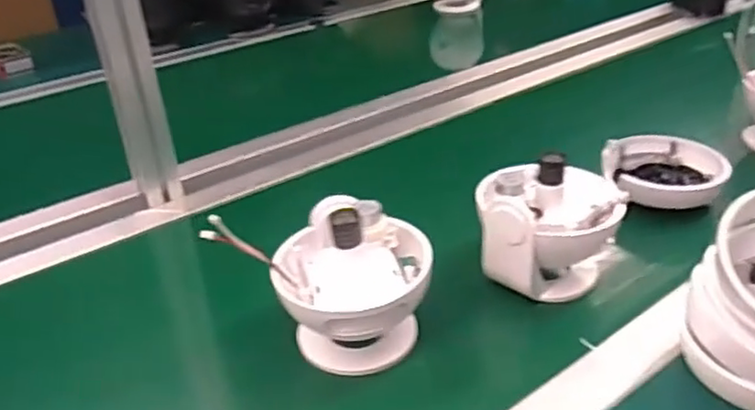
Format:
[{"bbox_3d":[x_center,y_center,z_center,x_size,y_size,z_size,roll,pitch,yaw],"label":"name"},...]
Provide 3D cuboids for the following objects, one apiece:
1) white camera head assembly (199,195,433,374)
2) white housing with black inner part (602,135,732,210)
[{"bbox_3d":[-0.032,0.059,0.502,0.145,0.115,0.109,8,33,20],"label":"white camera head assembly"},{"bbox_3d":[0.293,-0.036,0.685,0.114,0.037,0.087,-9,31,-8],"label":"white housing with black inner part"}]

